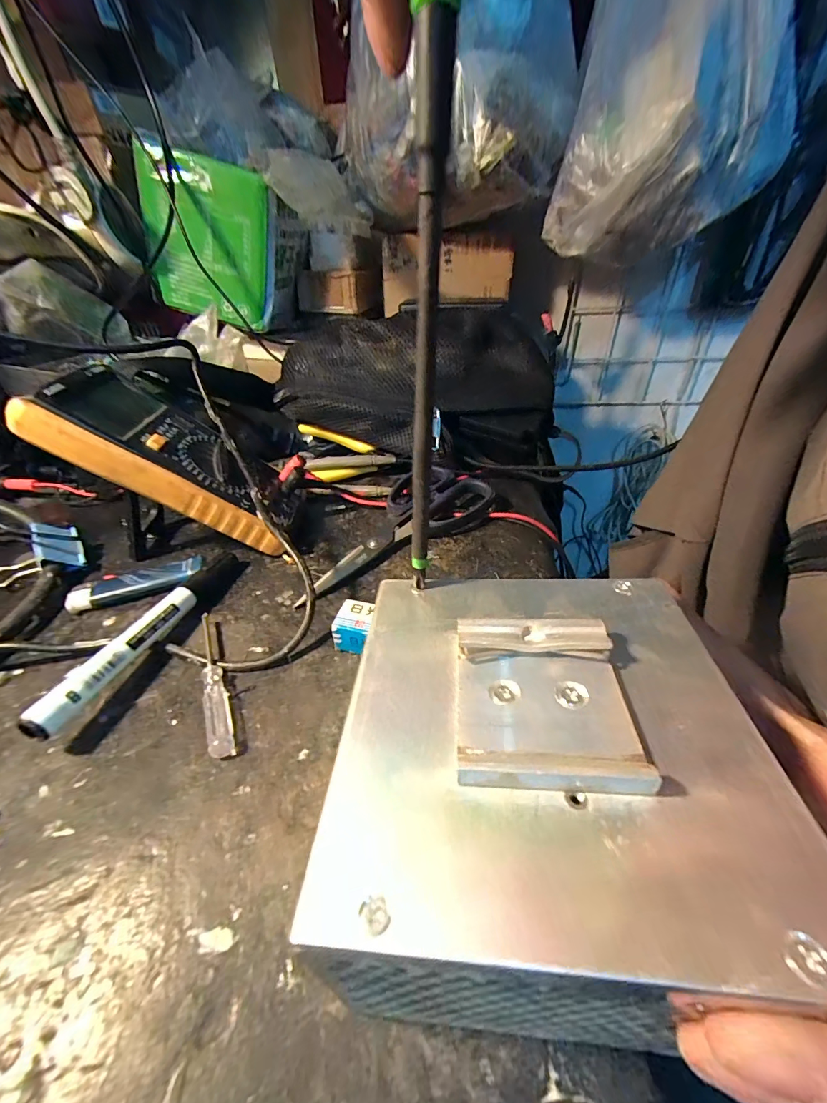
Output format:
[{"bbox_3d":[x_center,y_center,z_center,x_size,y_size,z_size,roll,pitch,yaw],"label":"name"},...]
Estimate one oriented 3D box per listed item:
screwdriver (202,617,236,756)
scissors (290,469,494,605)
[{"bbox_3d":[-0.105,0.065,0.212,0.010,0.009,0.090,-19,39,-21],"label":"screwdriver"},{"bbox_3d":[-0.021,-0.021,0.311,0.173,0.022,0.081,-30,44,-32],"label":"scissors"}]

